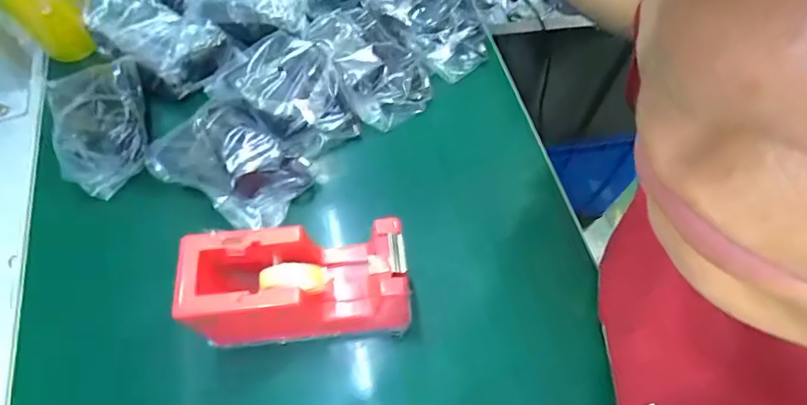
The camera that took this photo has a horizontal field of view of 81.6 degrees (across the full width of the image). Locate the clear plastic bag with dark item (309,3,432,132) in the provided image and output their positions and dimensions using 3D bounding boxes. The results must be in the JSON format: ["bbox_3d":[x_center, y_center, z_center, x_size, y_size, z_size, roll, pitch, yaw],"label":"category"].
[{"bbox_3d":[-0.025,-0.121,0.397,0.071,0.031,0.110,-23,67,-13],"label":"clear plastic bag with dark item"}]

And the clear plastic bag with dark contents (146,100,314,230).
[{"bbox_3d":[-0.128,-0.032,0.351,0.108,0.030,0.080,36,67,14],"label":"clear plastic bag with dark contents"}]

